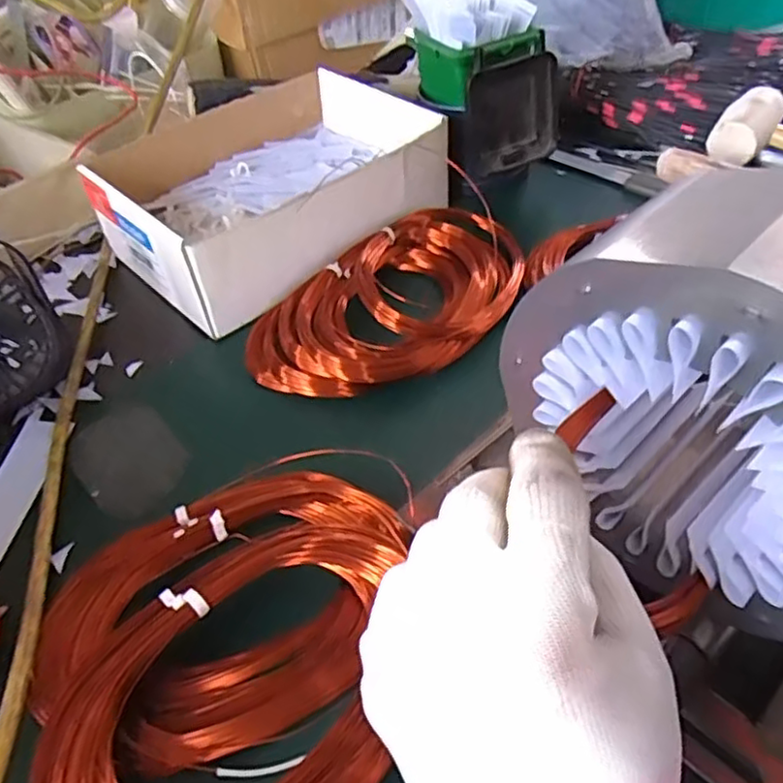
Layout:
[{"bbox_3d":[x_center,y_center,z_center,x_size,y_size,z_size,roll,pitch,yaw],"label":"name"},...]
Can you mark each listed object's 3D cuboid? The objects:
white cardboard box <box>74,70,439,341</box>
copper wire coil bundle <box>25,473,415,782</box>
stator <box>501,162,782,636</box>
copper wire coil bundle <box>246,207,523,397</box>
[{"bbox_3d":[-0.096,-0.168,0.535,0.240,0.071,0.214,-35,54,-26],"label":"white cardboard box"},{"bbox_3d":[-0.073,0.116,0.302,0.183,0.043,0.203,3,47,7],"label":"copper wire coil bundle"},{"bbox_3d":[0.116,-0.002,0.216,0.072,0.122,0.140,-35,55,-23],"label":"stator"},{"bbox_3d":[0.011,-0.068,0.460,0.227,0.044,0.119,-37,55,-27],"label":"copper wire coil bundle"}]

